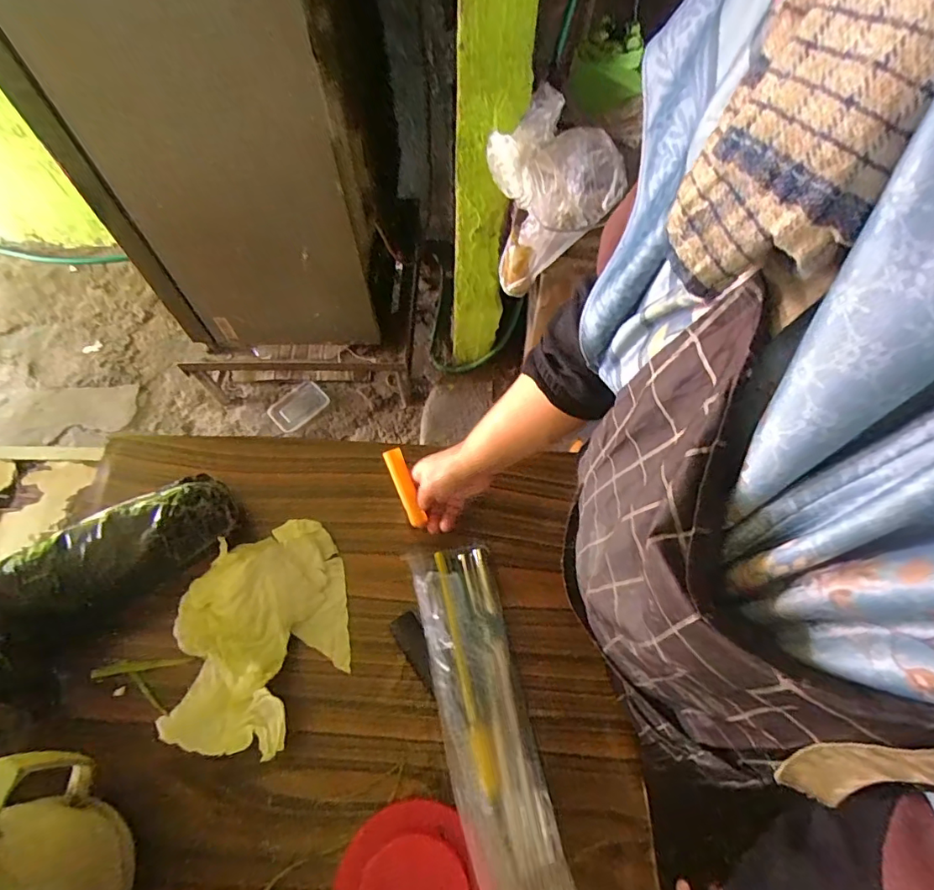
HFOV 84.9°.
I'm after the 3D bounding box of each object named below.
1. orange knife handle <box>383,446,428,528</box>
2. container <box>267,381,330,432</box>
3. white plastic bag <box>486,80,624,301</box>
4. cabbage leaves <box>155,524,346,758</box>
[{"bbox_3d":[-0.072,0.049,0.593,0.021,0.009,0.092,-20,91,-14],"label":"orange knife handle"},{"bbox_3d":[-0.533,-0.123,1.617,0.177,0.033,0.118,-38,70,-19],"label":"container"},{"bbox_3d":[0.163,-0.439,0.993,0.210,0.331,0.183,27,65,12],"label":"white plastic bag"},{"bbox_3d":[-0.218,0.192,0.540,0.172,0.054,0.234,-7,63,-5],"label":"cabbage leaves"}]

